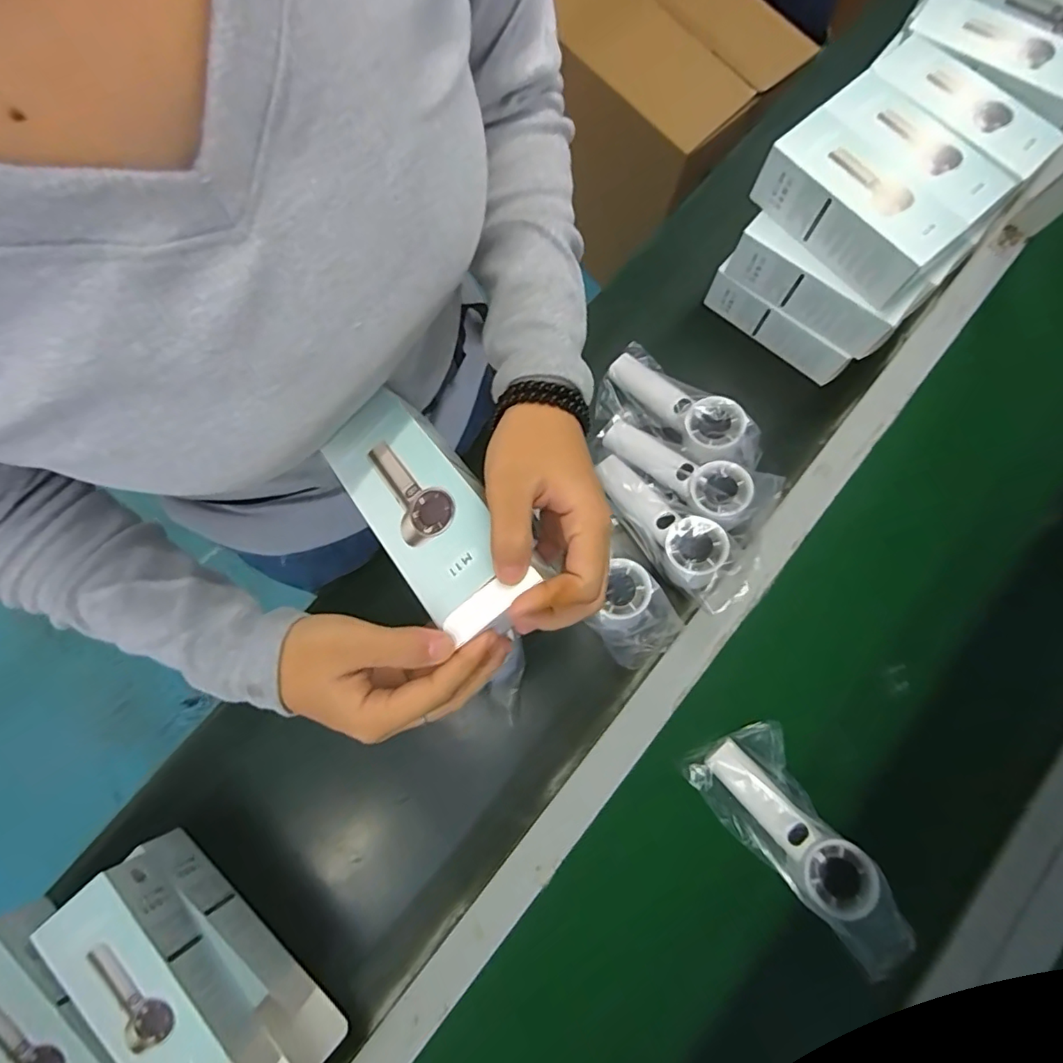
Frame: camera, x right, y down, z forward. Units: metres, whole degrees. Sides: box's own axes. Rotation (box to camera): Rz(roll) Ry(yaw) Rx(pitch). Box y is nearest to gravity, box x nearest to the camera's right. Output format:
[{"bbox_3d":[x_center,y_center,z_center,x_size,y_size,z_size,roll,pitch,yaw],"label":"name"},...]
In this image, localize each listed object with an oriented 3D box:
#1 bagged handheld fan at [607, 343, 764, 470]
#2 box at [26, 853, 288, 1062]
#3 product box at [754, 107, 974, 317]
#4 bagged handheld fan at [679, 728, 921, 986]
[{"bbox_3d":[0.154,-0.129,0.568,0.070,0.029,0.187,-40,60,-8],"label":"bagged handheld fan"},{"bbox_3d":[-0.258,0.357,0.402,0.067,0.056,0.230,-43,83,-8],"label":"box"},{"bbox_3d":[0.284,-0.281,0.480,0.062,0.064,0.164,-39,83,-8],"label":"product box"},{"bbox_3d":[0.235,0.264,0.480,0.092,0.039,0.195,-36,61,-7],"label":"bagged handheld fan"}]

